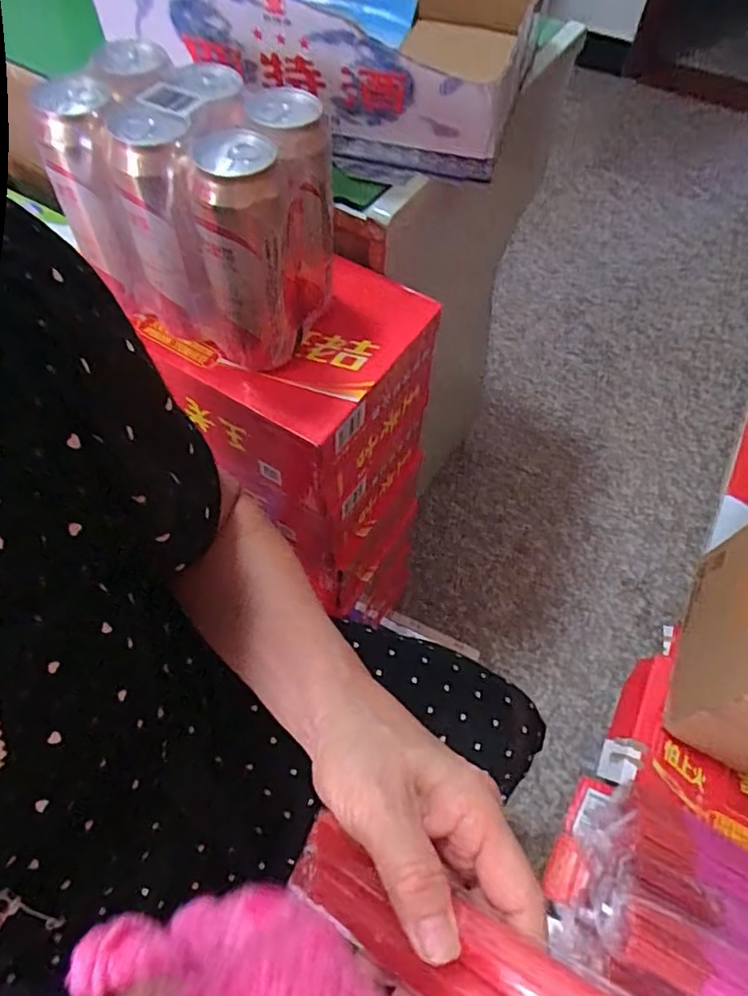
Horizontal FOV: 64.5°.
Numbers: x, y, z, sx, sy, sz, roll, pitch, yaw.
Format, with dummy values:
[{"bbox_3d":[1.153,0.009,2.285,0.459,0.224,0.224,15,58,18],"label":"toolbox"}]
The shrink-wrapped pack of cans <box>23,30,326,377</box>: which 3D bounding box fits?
[{"bbox_3d":[-0.128,-0.221,0.479,0.162,0.174,0.128,24,62,12],"label":"shrink-wrapped pack of cans"}]

